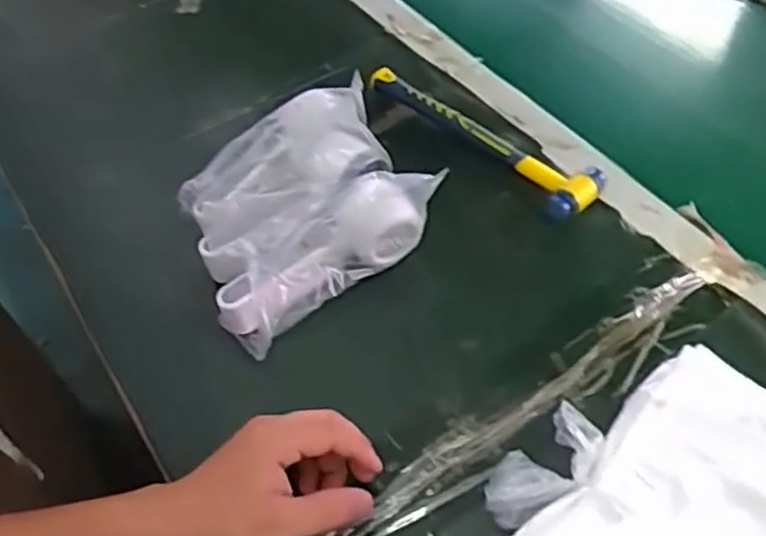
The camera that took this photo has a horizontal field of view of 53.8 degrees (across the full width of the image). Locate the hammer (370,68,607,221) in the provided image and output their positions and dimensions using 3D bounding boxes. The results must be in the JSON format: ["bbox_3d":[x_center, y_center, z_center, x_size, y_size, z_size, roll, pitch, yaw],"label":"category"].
[{"bbox_3d":[0.089,-0.120,0.677,0.060,0.028,0.238,-37,58,-22],"label":"hammer"}]

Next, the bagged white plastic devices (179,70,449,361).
[{"bbox_3d":[-0.071,-0.048,0.604,0.179,0.083,0.160,-31,56,-18],"label":"bagged white plastic devices"}]

